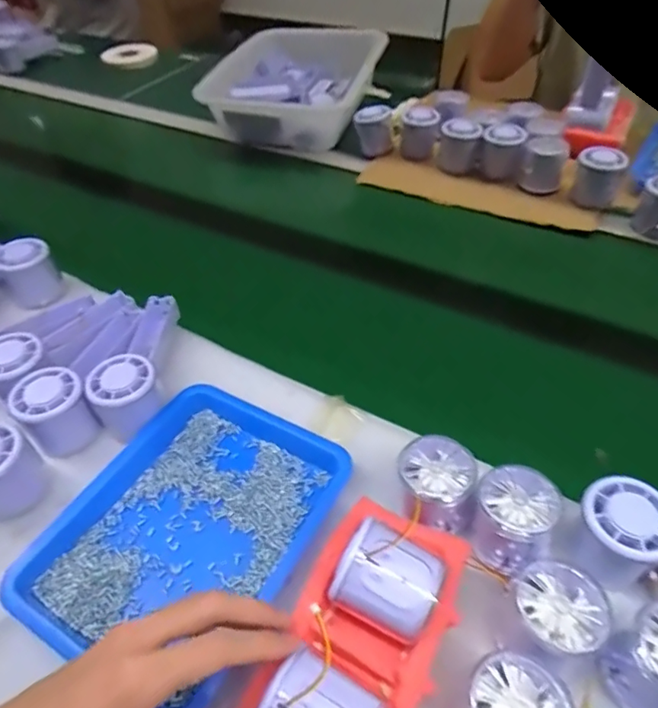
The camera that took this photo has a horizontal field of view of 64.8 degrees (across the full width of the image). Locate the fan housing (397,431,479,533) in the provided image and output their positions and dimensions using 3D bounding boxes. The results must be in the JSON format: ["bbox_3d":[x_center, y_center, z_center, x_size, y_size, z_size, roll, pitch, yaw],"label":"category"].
[{"bbox_3d":[0.081,0.097,0.390,0.054,0.042,0.057,1,48,4],"label":"fan housing"}]

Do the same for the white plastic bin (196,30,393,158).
[{"bbox_3d":[-0.051,-0.473,0.912,0.264,0.087,0.301,8,49,10],"label":"white plastic bin"}]

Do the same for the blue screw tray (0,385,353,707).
[{"bbox_3d":[-0.102,0.128,0.397,0.171,0.025,0.222,22,53,21],"label":"blue screw tray"}]

